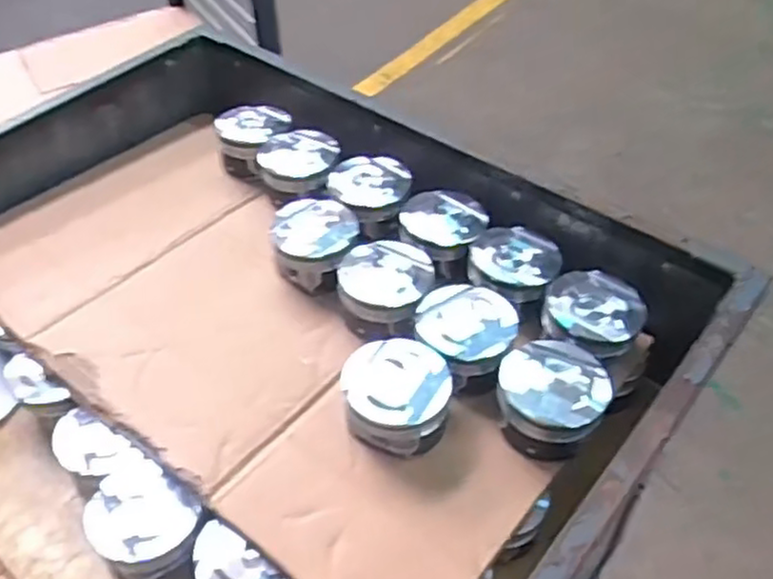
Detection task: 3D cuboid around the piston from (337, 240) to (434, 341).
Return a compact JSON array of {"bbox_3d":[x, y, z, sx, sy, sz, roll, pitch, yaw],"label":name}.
[{"bbox_3d":[-0.002,0.001,0.684,0.085,0.050,0.083,-2,46,2],"label":"piston"}]

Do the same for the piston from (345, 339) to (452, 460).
[{"bbox_3d":[0.009,0.086,0.601,0.084,0.048,0.083,-2,46,2],"label":"piston"}]

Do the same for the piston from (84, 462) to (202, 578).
[{"bbox_3d":[-0.195,0.191,0.591,0.087,0.052,0.079,33,57,28],"label":"piston"}]

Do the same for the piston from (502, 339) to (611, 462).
[{"bbox_3d":[0.132,0.087,0.592,0.093,0.039,0.086,-2,46,2],"label":"piston"}]

